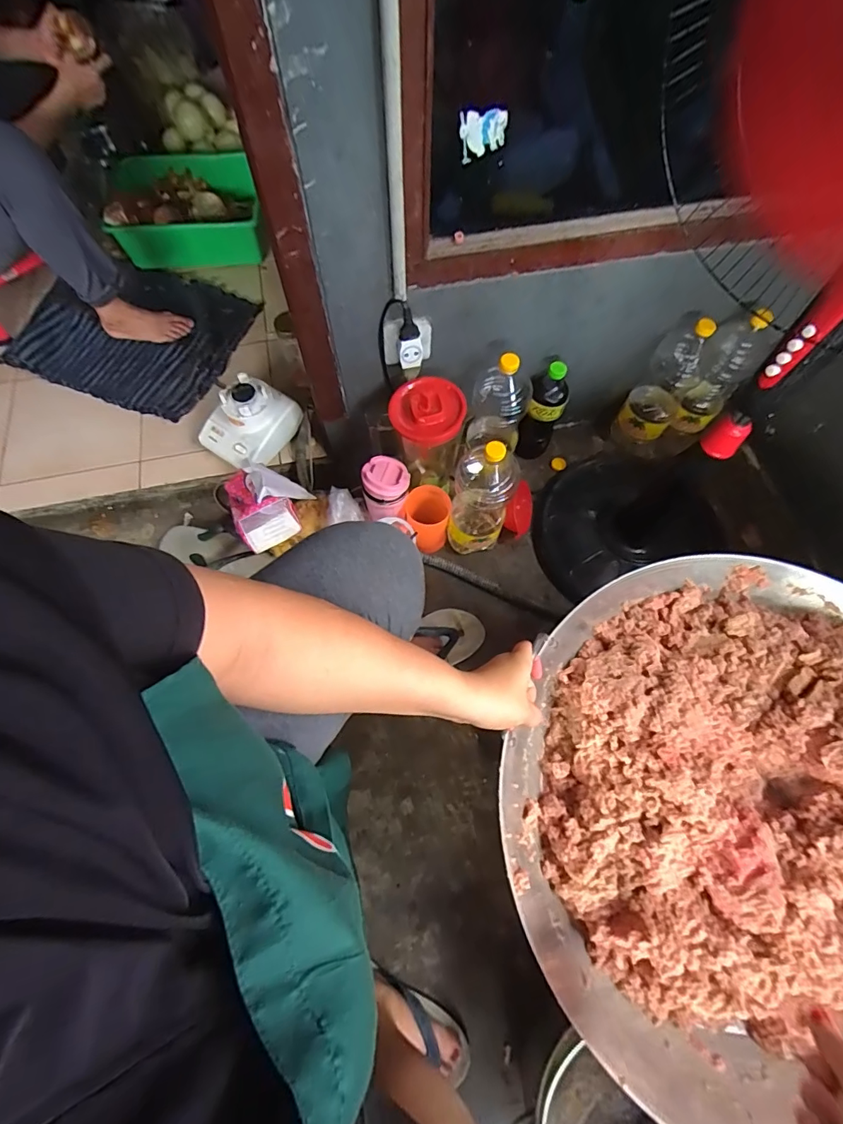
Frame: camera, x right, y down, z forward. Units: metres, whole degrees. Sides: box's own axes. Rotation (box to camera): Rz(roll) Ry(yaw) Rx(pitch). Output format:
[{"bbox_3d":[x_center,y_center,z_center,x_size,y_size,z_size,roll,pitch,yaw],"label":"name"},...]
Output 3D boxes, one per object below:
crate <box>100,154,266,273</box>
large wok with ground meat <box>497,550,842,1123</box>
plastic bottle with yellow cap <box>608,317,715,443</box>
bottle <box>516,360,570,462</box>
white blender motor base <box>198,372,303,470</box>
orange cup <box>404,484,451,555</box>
[{"bbox_3d":[-0.540,-0.801,1.071,0.321,0.139,0.239,-9,67,-4],"label":"crate"},{"bbox_3d":[0.378,0.271,0.531,0.546,0.120,0.547,-13,67,-6],"label":"large wok with ground meat"},{"bbox_3d":[0.479,-0.349,0.921,0.098,0.270,0.116,34,71,13],"label":"plastic bottle with yellow cap"},{"bbox_3d":[0.238,-0.293,0.913,0.072,0.215,0.065,20,68,8],"label":"bottle"},{"bbox_3d":[-0.342,-0.280,0.916,0.144,0.114,0.161,37,71,14],"label":"white blender motor base"},{"bbox_3d":[0.012,-0.077,0.895,0.081,0.115,0.089,0,67,0],"label":"orange cup"}]

